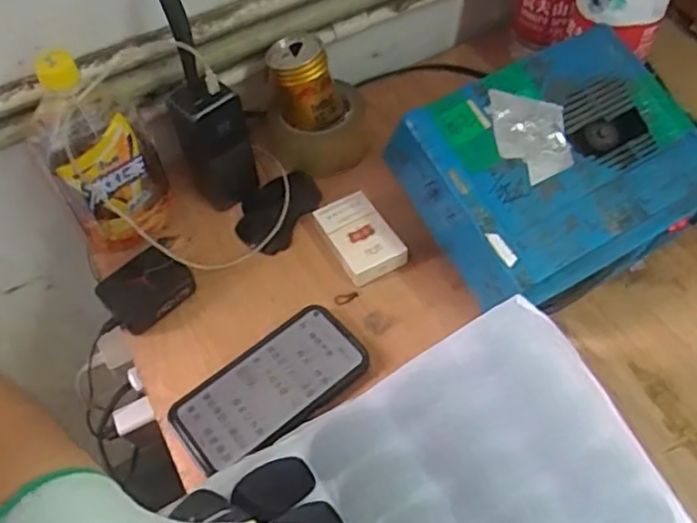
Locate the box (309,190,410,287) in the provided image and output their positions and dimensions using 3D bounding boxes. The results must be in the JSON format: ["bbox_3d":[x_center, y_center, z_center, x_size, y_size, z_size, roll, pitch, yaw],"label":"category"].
[{"bbox_3d":[0.011,-0.022,0.634,0.059,0.026,0.087,-24,56,-13],"label":"box"}]

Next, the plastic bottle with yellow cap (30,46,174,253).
[{"bbox_3d":[-0.230,-0.103,0.596,0.092,0.193,0.092,-30,58,-17],"label":"plastic bottle with yellow cap"}]

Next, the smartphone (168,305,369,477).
[{"bbox_3d":[-0.064,0.108,0.556,0.166,0.017,0.083,-35,59,-20],"label":"smartphone"}]

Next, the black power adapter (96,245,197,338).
[{"bbox_3d":[-0.188,0.028,0.610,0.074,0.034,0.058,-39,61,-22],"label":"black power adapter"}]

